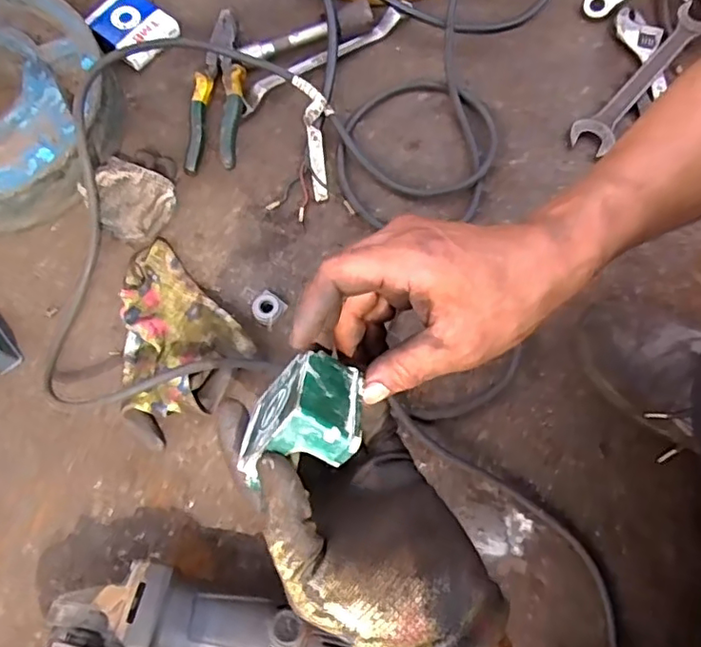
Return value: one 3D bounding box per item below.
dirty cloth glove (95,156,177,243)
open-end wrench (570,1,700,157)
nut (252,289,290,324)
[{"bbox_3d":[-0.198,-0.108,0.543,0.058,0.061,0.064,15,75,4],"label":"dirty cloth glove"},{"bbox_3d":[0.304,-0.255,0.602,0.039,0.010,0.205,42,85,2],"label":"open-end wrench"},{"bbox_3d":[-0.076,-0.015,0.544,0.026,0.016,0.030,33,77,8],"label":"nut"}]

